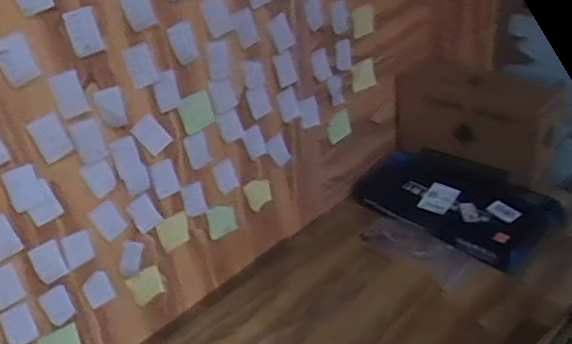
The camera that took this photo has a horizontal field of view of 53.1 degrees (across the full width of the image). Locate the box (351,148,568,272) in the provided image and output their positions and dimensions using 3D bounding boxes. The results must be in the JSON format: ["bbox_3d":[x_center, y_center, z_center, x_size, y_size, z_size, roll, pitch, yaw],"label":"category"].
[{"bbox_3d":[0.436,0.067,1.501,0.473,0.067,0.282,24,44,39],"label":"box"}]

